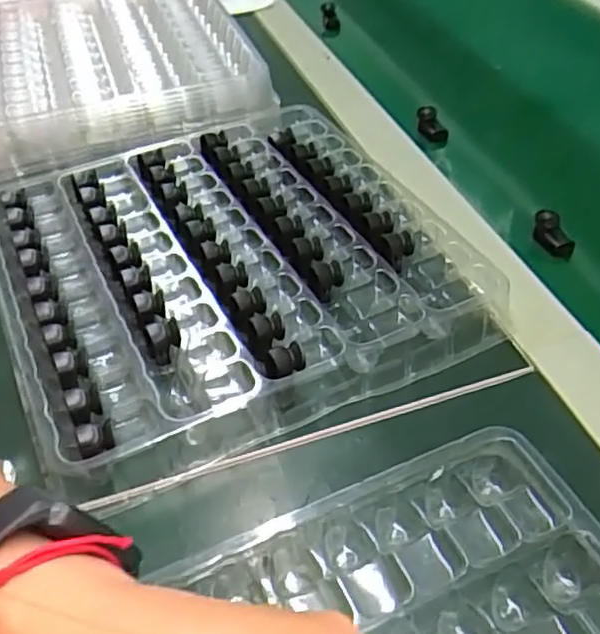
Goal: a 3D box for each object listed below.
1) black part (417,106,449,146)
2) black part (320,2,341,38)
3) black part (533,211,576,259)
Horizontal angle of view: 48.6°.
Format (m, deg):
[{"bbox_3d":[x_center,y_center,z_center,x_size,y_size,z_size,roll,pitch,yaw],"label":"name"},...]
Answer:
[{"bbox_3d":[0.107,-0.154,0.536,0.012,0.026,0.030,-20,49,-15],"label":"black part"},{"bbox_3d":[0.033,-0.319,0.714,0.020,0.033,0.018,2,47,5],"label":"black part"},{"bbox_3d":[0.165,-0.053,0.434,0.014,0.018,0.034,-19,68,-14],"label":"black part"}]

